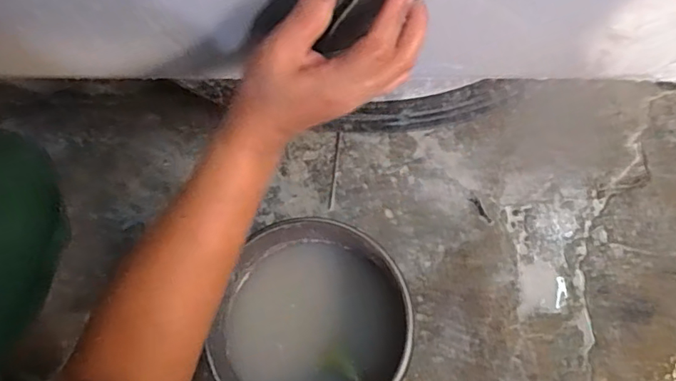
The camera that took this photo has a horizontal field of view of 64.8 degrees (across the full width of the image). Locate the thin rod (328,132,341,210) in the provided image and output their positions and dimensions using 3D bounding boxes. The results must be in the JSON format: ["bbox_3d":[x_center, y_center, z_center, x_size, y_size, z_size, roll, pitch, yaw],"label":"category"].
[{"bbox_3d":[-0.004,-0.033,0.887,0.009,0.006,0.136,6,70,5],"label":"thin rod"}]

